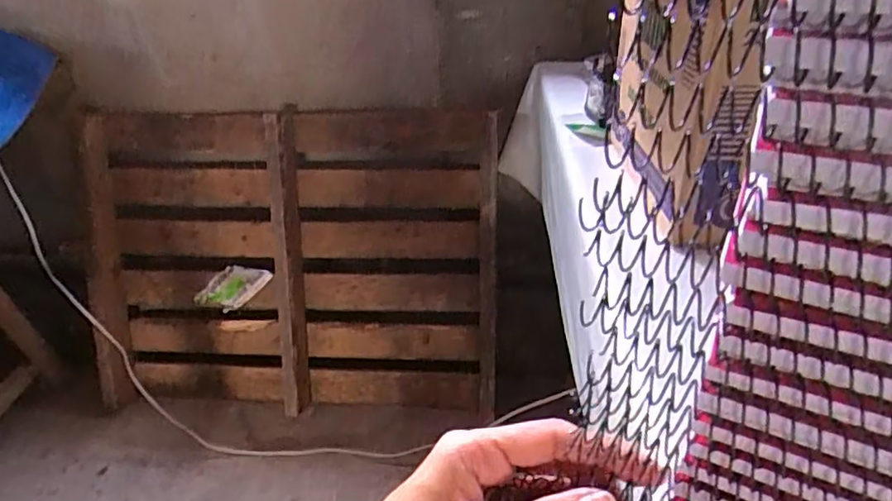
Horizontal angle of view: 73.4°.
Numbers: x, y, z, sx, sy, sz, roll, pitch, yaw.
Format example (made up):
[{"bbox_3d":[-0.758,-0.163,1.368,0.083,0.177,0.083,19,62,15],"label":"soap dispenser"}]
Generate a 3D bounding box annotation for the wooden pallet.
[{"bbox_3d":[-0.392,0.046,1.461,1.020,0.745,0.126,1,16,4],"label":"wooden pallet"}]

